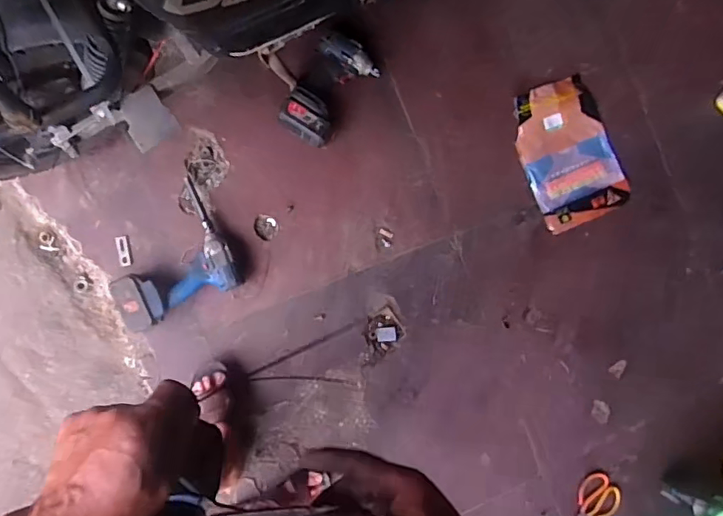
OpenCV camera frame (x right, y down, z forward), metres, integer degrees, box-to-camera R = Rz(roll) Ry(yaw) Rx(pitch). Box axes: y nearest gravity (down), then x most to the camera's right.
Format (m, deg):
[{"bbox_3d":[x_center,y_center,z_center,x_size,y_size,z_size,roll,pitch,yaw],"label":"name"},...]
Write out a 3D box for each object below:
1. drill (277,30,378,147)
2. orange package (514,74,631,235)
[{"bbox_3d":[-0.074,-0.366,1.112,0.129,0.082,0.238,37,82,-6],"label":"drill"},{"bbox_3d":[0.490,-0.248,1.212,0.219,0.019,0.328,-20,90,-9],"label":"orange package"}]

